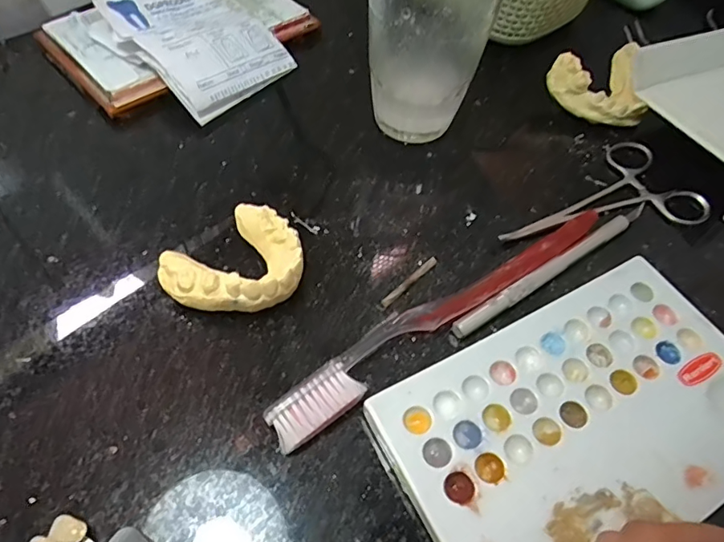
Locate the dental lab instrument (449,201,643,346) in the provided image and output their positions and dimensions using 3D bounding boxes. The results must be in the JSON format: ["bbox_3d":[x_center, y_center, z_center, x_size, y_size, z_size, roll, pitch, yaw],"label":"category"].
[{"bbox_3d":[0.095,-0.004,0.246,0.135,0.007,0.008,-28,62,-23],"label":"dental lab instrument"}]

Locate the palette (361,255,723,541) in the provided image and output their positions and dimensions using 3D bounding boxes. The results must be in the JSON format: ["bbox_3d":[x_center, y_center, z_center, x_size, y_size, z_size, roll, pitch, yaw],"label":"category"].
[{"bbox_3d":[0.087,0.058,0.199,0.152,0.012,0.091,-24,59,-19],"label":"palette"}]

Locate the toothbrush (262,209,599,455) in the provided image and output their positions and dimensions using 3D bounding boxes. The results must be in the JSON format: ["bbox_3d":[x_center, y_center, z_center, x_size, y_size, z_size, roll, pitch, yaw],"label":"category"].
[{"bbox_3d":[0.039,0.015,0.226,0.184,0.013,0.022,-31,63,-24],"label":"toothbrush"}]

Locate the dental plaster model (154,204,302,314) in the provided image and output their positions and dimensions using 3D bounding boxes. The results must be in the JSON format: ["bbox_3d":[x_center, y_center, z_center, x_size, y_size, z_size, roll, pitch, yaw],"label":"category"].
[{"bbox_3d":[-0.052,-0.002,0.227,0.050,0.019,0.060,35,59,18],"label":"dental plaster model"}]

